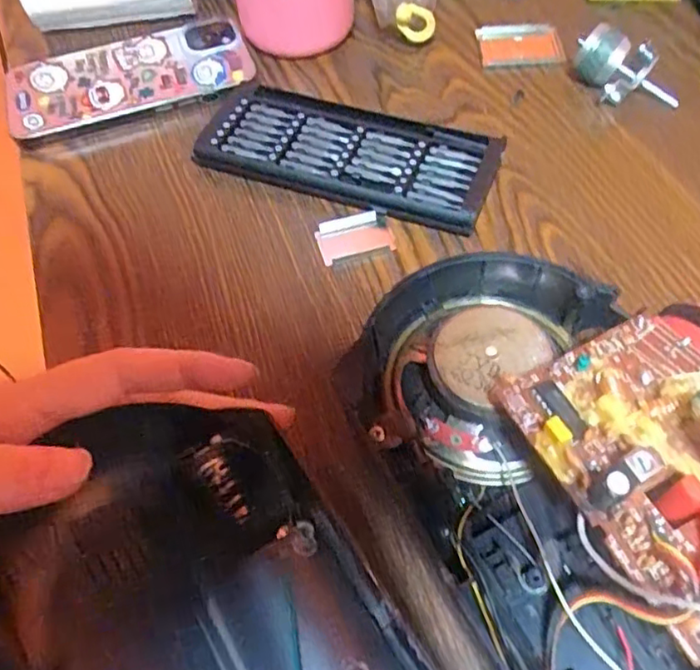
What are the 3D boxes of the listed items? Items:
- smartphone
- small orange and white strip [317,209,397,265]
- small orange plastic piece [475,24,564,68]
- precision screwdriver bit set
[{"bbox_3d":[-0.135,-0.156,0.373,0.145,0.011,0.070,-17,67,0],"label":"smartphone"},{"bbox_3d":[0.002,-0.048,0.297,0.035,0.004,0.024,-16,58,-6],"label":"small orange and white strip"},{"bbox_3d":[0.103,-0.176,0.369,0.050,0.007,0.038,-2,58,2],"label":"small orange plastic piece"},{"bbox_3d":[0.000,-0.094,0.316,0.150,0.024,0.055,16,60,13],"label":"precision screwdriver bit set"}]

